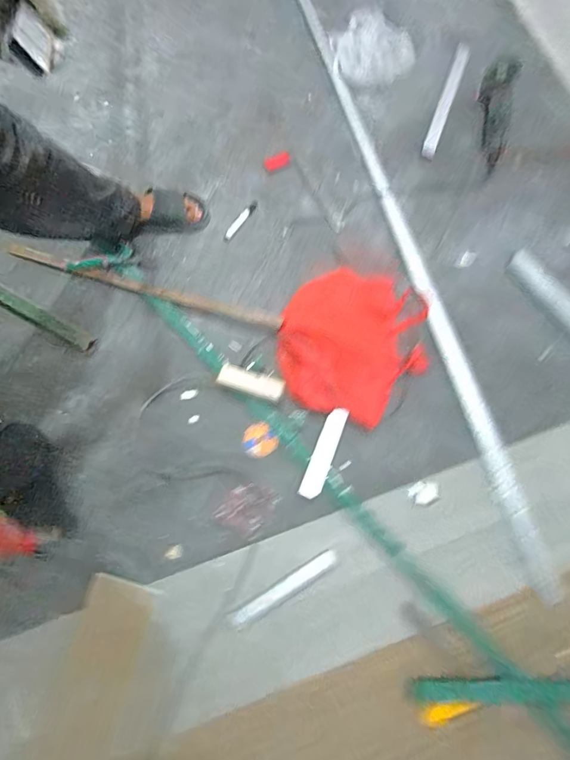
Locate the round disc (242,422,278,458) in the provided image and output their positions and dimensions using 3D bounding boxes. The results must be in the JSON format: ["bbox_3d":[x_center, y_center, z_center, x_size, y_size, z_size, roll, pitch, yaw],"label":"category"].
[{"bbox_3d":[-0.065,0.151,0.978,0.083,0.005,0.084,0,76,0],"label":"round disc"}]

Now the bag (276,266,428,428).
[{"bbox_3d":[0.172,-0.108,0.995,0.352,0.093,0.400,43,79,10],"label":"bag"}]

